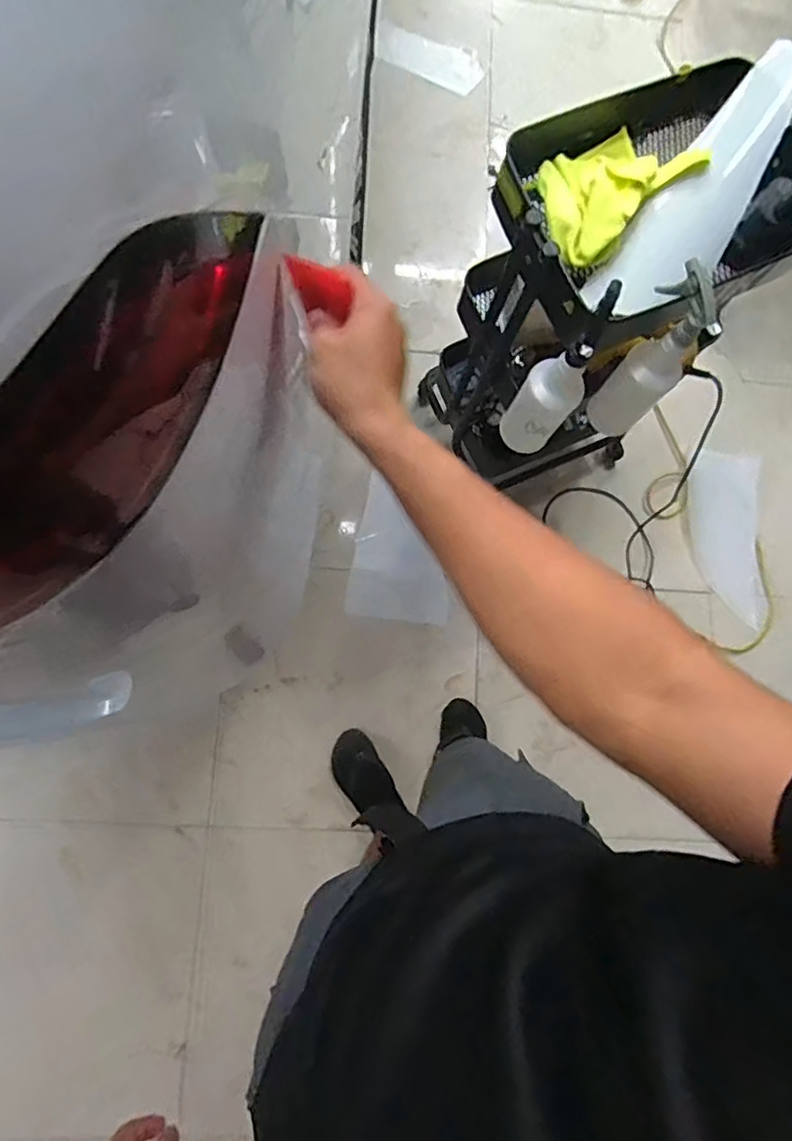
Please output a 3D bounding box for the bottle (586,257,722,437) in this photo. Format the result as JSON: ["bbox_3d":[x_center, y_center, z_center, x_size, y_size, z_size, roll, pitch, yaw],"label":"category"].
[{"bbox_3d":[0.365,-0.299,0.857,0.099,0.278,0.075,42,79,3],"label":"bottle"}]

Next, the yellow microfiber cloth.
[{"bbox_3d":[0.294,-0.548,0.834,0.242,0.058,0.163,-43,86,-11],"label":"yellow microfiber cloth"}]

